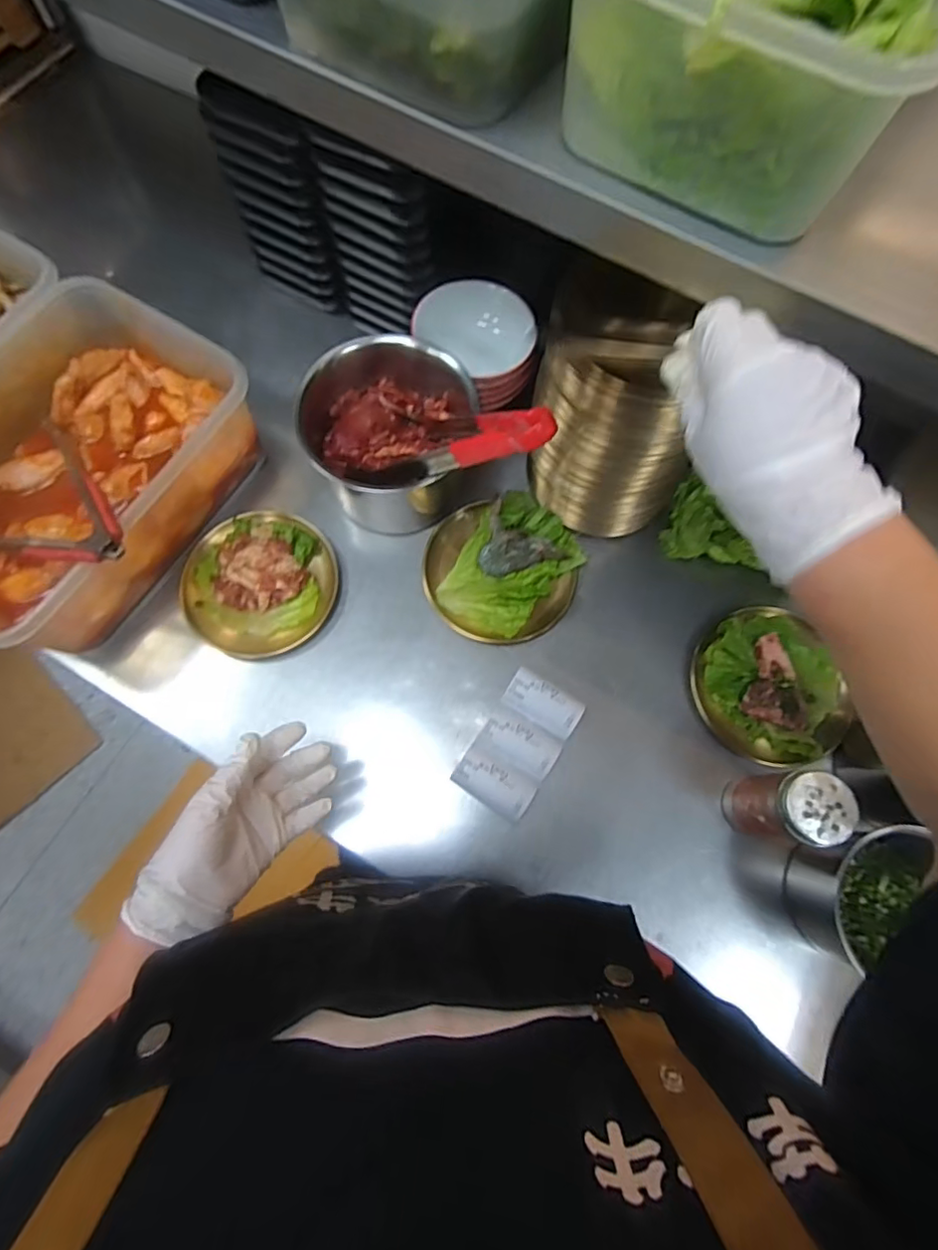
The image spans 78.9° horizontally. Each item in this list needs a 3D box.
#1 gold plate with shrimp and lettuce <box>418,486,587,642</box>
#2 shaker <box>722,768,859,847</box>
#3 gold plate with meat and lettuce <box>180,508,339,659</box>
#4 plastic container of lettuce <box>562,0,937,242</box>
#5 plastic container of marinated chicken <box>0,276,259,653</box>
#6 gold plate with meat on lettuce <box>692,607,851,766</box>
[{"bbox_3d":[0.037,-0.065,0.625,0.168,0.027,0.157,0,73,-2],"label":"gold plate with shrimp and lettuce"},{"bbox_3d":[0.279,0.163,0.511,0.060,0.127,0.060,-10,74,-5],"label":"shaker"},{"bbox_3d":[-0.230,-0.048,0.622,0.161,0.043,0.155,0,73,-2],"label":"gold plate with meat and lettuce"},{"bbox_3d":[0.183,-0.389,0.352,0.198,0.109,0.232,27,74,6],"label":"plastic container of lettuce"},{"bbox_3d":[-0.397,-0.162,0.573,0.265,0.134,0.360,24,74,5],"label":"plastic container of marinated chicken"},{"bbox_3d":[0.308,0.066,0.592,0.138,0.033,0.160,-20,75,-7],"label":"gold plate with meat on lettuce"}]

